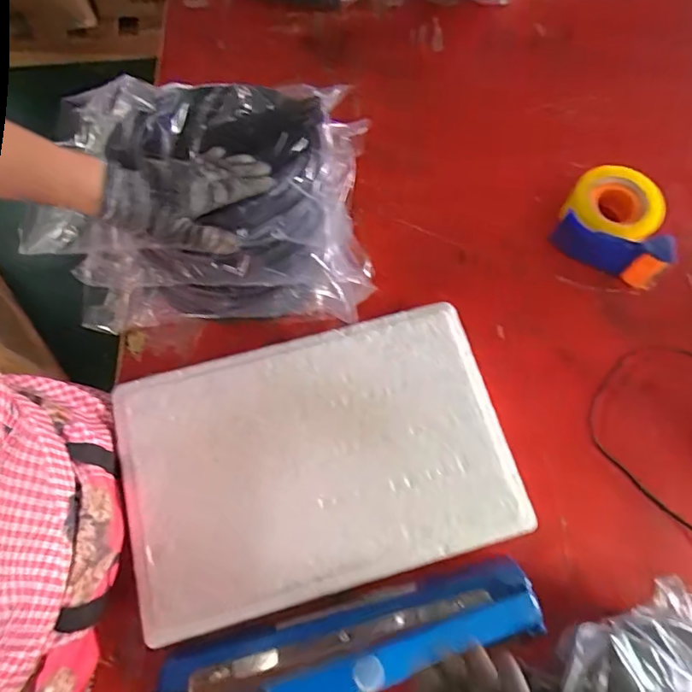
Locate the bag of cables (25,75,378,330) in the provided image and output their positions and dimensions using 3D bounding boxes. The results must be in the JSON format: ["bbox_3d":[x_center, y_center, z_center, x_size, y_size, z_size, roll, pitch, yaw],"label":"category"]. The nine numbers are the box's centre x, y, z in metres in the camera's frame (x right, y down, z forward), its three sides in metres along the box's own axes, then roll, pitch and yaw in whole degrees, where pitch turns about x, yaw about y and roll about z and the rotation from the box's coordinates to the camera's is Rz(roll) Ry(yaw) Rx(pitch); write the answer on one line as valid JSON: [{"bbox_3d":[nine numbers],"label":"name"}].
[{"bbox_3d":[-0.141,-0.162,0.597,0.310,0.171,0.224,-4,70,-3],"label":"bag of cables"}]

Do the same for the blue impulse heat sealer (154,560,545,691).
[{"bbox_3d":[0.007,0.282,0.477,0.370,0.229,0.063,-13,70,-6],"label":"blue impulse heat sealer"}]

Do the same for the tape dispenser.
[{"bbox_3d":[0.384,-0.174,0.734,0.155,0.079,0.124,27,72,9],"label":"tape dispenser"}]

